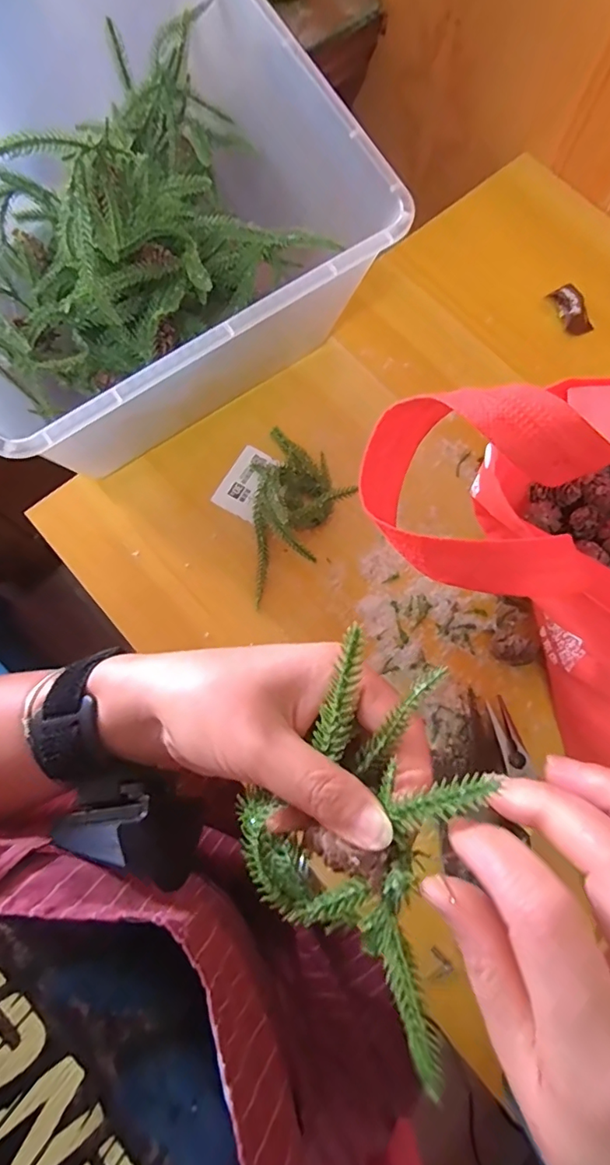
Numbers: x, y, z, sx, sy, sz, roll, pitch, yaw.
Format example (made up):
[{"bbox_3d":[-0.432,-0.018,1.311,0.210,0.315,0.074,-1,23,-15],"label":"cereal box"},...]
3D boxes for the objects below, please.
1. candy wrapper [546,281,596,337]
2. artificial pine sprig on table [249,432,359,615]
[{"bbox_3d":[0.238,-0.244,0.461,0.029,0.008,0.051,-21,76,-6],"label":"candy wrapper"},{"bbox_3d":[-0.003,-0.050,0.394,0.079,0.043,0.125,2,75,0],"label":"artificial pine sprig on table"}]

